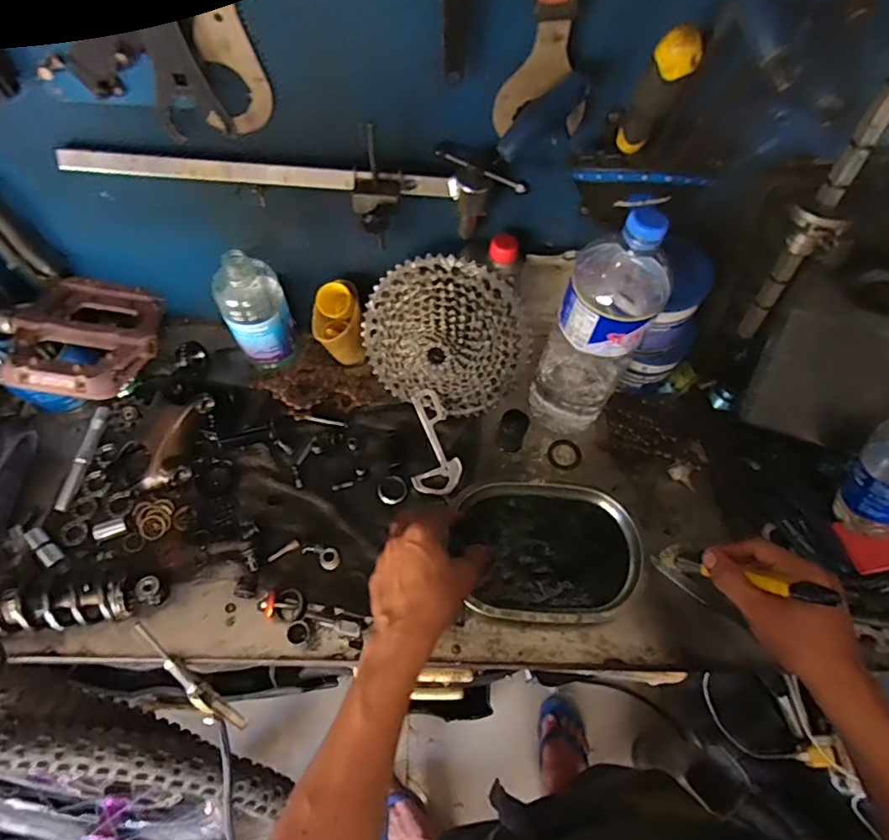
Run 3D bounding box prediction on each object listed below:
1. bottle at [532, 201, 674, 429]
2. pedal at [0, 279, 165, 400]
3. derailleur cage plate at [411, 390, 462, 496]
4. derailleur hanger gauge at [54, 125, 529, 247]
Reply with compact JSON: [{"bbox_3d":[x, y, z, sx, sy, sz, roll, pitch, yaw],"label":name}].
[{"bbox_3d":[0.160,-0.092,0.576,0.090,0.310,0.101,37,67,16],"label":"bottle"},{"bbox_3d":[-0.280,-0.064,0.420,0.107,0.028,0.109,4,62,0],"label":"pedal"},{"bbox_3d":[-0.017,0.028,0.657,0.058,0.012,0.124,-13,84,-9],"label":"derailleur cage plate"},{"bbox_3d":[-0.142,-0.218,0.521,0.431,0.109,0.067,-1,62,-2],"label":"derailleur hanger gauge"}]

